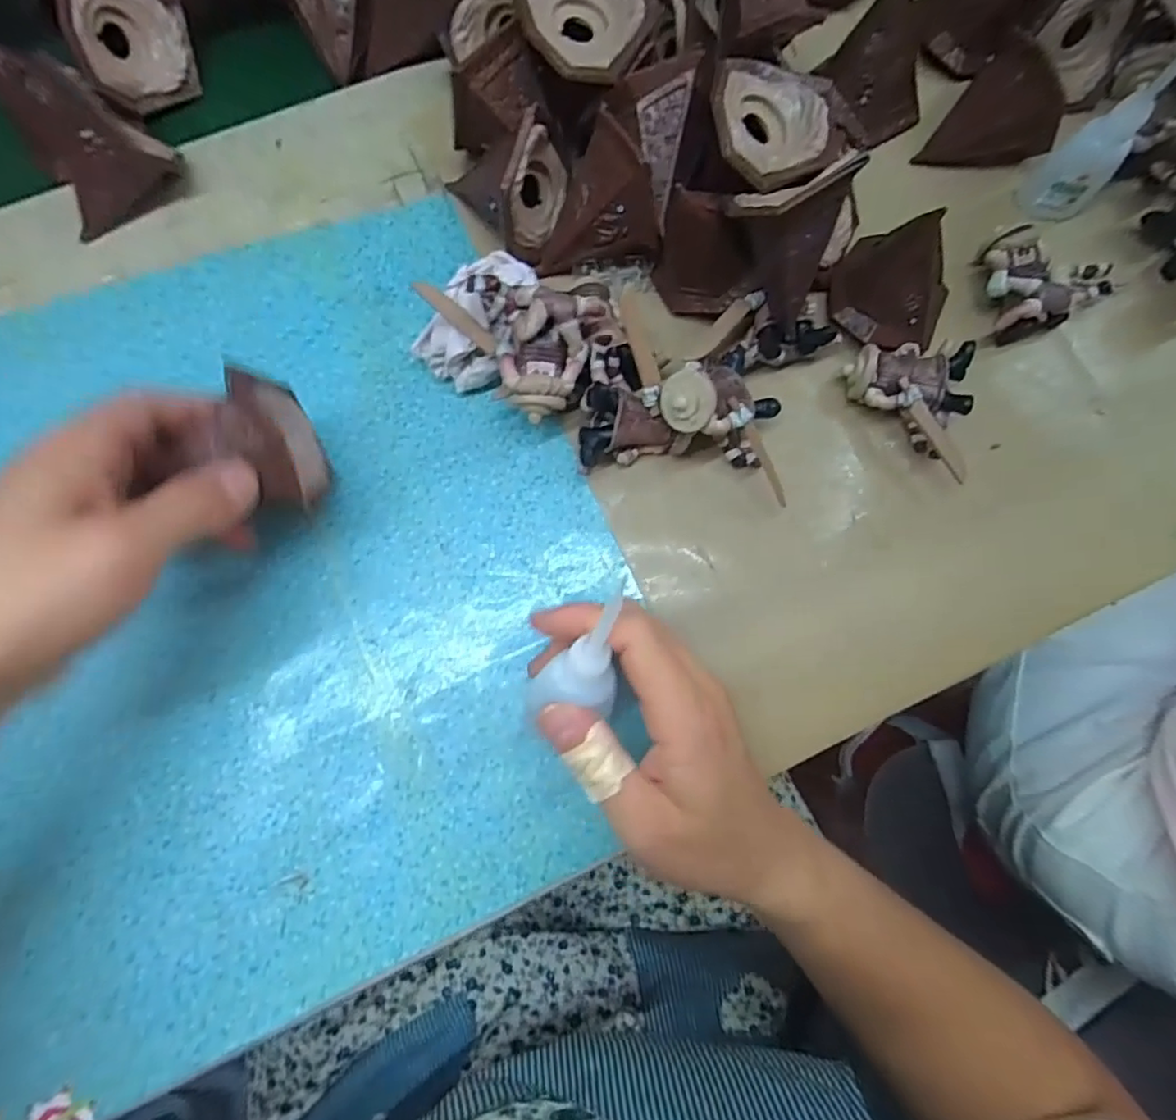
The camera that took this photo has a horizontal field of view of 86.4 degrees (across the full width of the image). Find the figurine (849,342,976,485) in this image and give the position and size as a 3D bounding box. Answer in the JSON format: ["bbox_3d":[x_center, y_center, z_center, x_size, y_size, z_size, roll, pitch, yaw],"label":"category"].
[{"bbox_3d":[0.162,-0.079,0.318,0.054,0.025,0.067,8,79,1],"label":"figurine"}]

